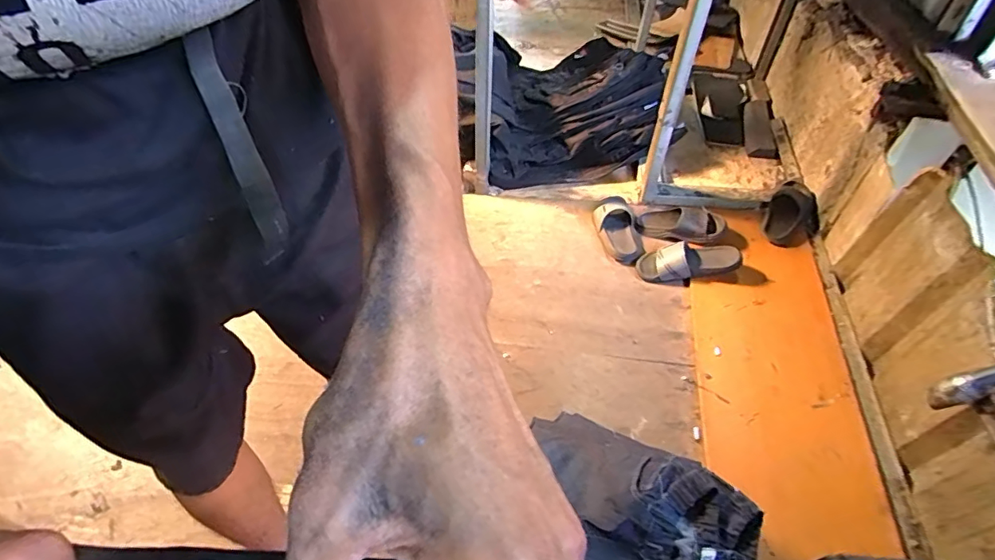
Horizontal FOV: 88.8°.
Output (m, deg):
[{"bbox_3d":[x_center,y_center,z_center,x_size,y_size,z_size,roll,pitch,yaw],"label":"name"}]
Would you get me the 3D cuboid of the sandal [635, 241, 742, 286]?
[{"bbox_3d":[0.561,-0.048,1.490,0.288,0.067,0.121,4,45,4],"label":"sandal"}]

